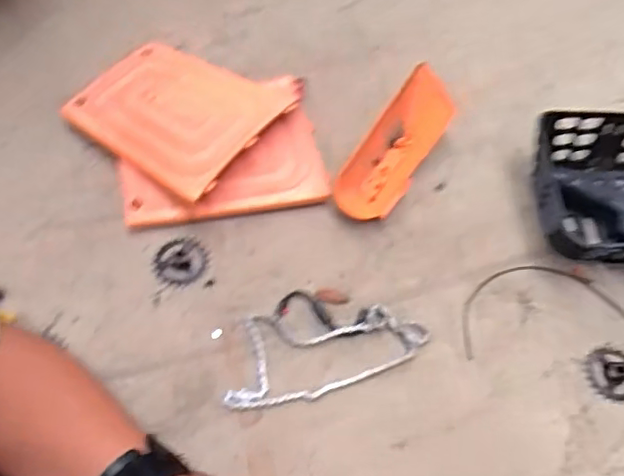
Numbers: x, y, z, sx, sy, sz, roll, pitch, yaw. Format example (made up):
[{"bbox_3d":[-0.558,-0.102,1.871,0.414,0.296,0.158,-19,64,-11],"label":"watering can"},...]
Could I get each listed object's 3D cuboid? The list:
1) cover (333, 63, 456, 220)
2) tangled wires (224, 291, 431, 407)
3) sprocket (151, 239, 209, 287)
[{"bbox_3d":[0.147,-0.162,1.025,0.117,0.059,0.320,32,64,13],"label":"cover"},{"bbox_3d":[0.010,0.152,0.868,0.305,0.012,0.156,-19,64,-14],"label":"tangled wires"},{"bbox_3d":[-0.205,0.037,0.918,0.084,0.004,0.080,2,61,-3],"label":"sprocket"}]

